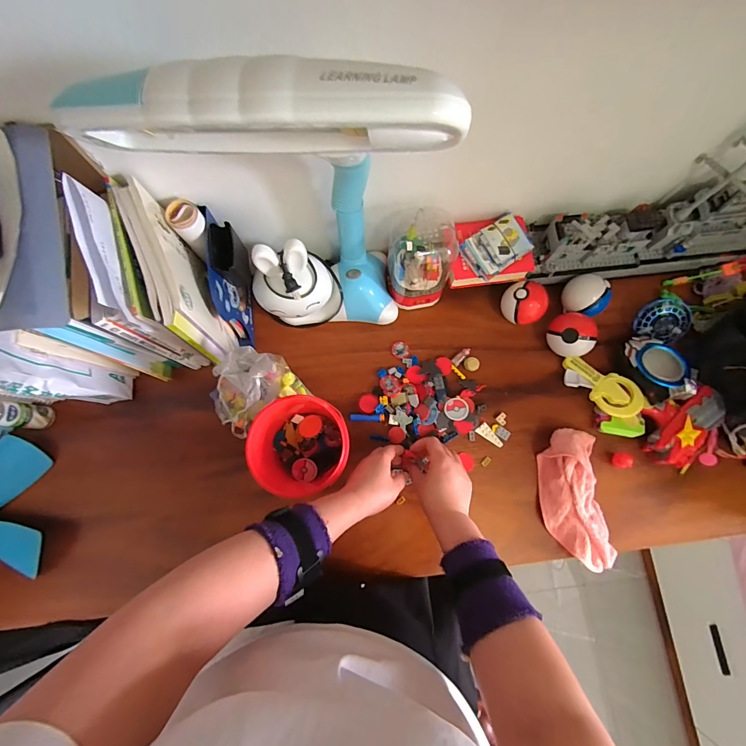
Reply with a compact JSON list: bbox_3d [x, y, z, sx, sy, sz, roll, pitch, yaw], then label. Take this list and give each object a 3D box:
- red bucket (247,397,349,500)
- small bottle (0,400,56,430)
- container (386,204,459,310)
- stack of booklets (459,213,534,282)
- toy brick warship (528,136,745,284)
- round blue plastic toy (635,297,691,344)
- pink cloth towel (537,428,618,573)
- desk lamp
[{"bbox_3d":[-0.102,0.110,0.553,0.135,0.124,0.125,0,79,1],"label":"red bucket"},{"bbox_3d":[-0.573,0.066,0.574,0.033,0.140,0.041,15,80,4],"label":"small bottle"},{"bbox_3d":[0.076,-0.183,0.585,0.107,0.159,0.112,19,81,5],"label":"container"},{"bbox_3d":[0.199,-0.202,0.577,0.108,0.017,0.071,-35,92,-5],"label":"stack of booklets"},{"bbox_3d":[0.554,-0.263,0.545,0.577,0.215,0.112,-11,79,-1],"label":"toy brick warship"},{"bbox_3d":[0.503,-0.089,0.631,0.079,0.037,0.075,0,79,1],"label":"round blue plastic toy"},{"bbox_3d":[0.320,0.198,0.568,0.098,0.056,0.215,-8,79,0],"label":"pink cloth towel"},{"bbox_3d":[-0.069,-0.182,0.445,0.288,0.441,0.122,9,77,2],"label":"desk lamp"}]

